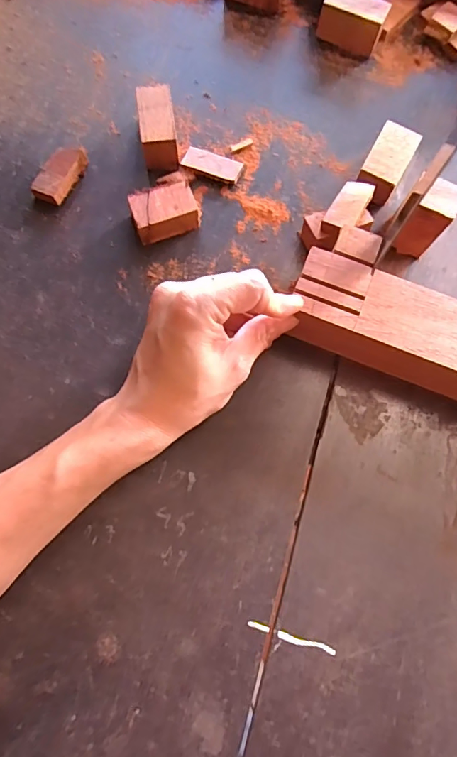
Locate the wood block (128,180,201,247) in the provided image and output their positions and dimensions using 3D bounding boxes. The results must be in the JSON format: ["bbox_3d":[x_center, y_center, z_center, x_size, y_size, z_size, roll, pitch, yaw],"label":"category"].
[{"bbox_3d":[-0.050,-0.131,0.370,0.049,0.023,0.031,-19,76,-7],"label":"wood block"}]

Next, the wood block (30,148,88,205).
[{"bbox_3d":[-0.138,-0.168,0.384,0.027,0.016,0.052,20,75,4],"label":"wood block"}]

